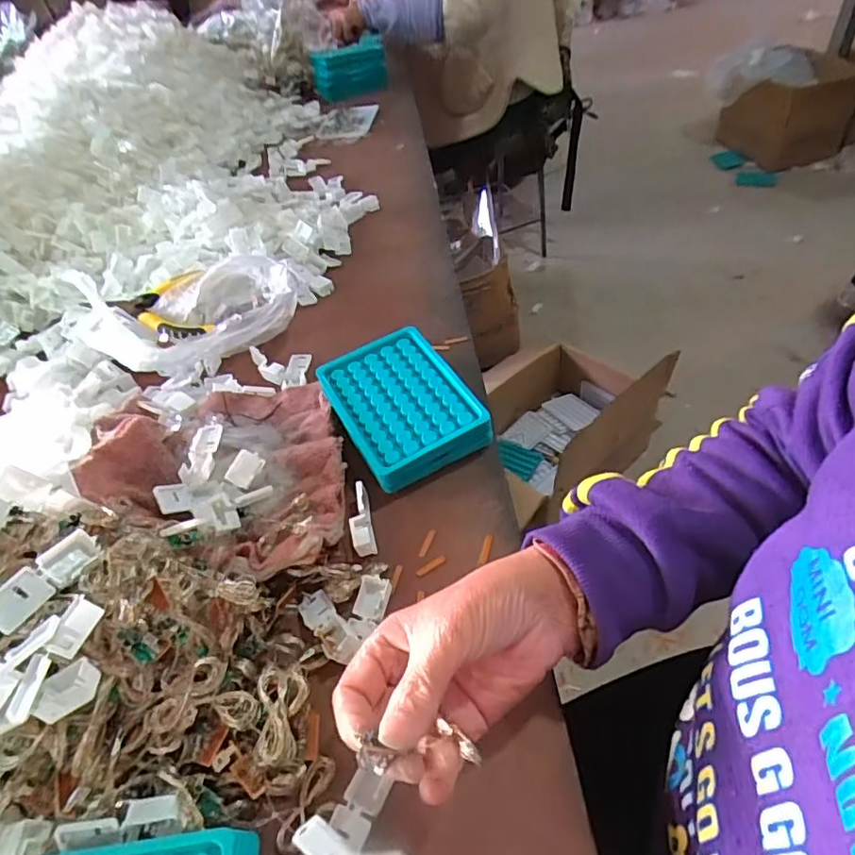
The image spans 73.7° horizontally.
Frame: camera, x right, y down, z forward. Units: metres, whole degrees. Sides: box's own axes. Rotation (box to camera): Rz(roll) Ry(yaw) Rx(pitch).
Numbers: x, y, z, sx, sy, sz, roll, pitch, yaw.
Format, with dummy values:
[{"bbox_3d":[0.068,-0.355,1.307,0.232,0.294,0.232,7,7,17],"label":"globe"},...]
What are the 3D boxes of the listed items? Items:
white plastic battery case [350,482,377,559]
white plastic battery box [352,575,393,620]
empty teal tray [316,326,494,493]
[{"bbox_3d":[-0.048,0.065,0.409,0.015,0.014,0.053,-13,46,-3],"label":"white plastic battery case"},{"bbox_3d":[-0.035,0.109,0.368,0.020,0.010,0.028,7,49,16],"label":"white plastic battery box"},{"bbox_3d":[-0.022,-0.018,0.464,0.099,0.037,0.132,-26,48,-14],"label":"empty teal tray"}]

